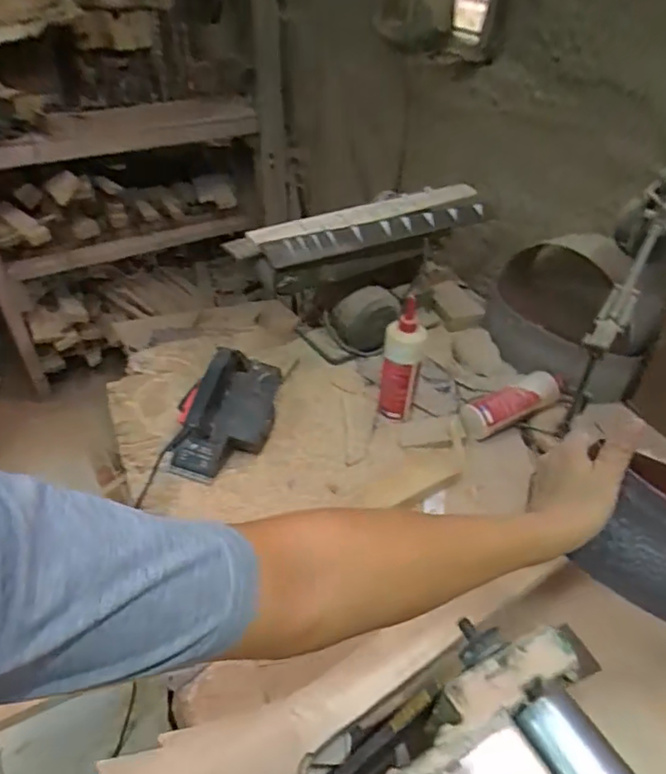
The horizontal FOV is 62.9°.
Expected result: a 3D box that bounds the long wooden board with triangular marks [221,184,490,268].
[{"bbox_3d":[0.077,-0.293,1.005,0.542,0.056,0.131,-25,48,-29],"label":"long wooden board with triangular marks"}]

